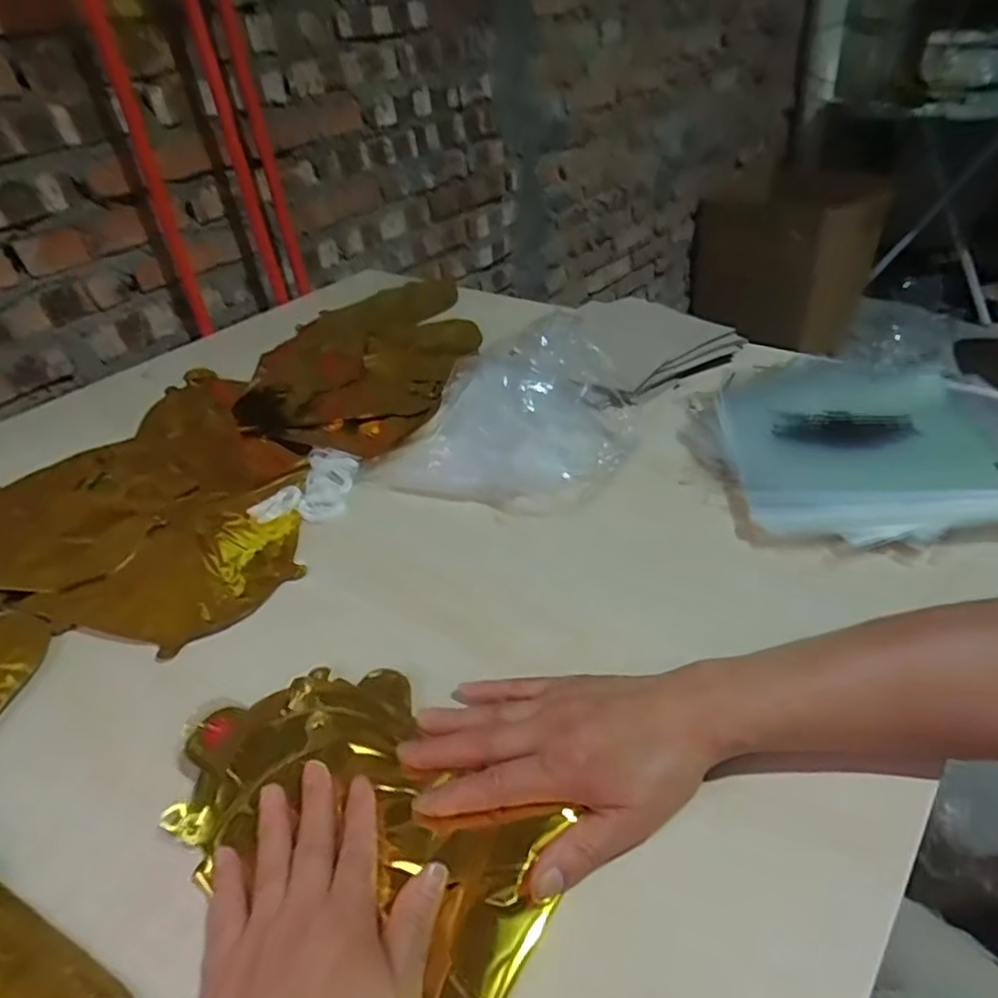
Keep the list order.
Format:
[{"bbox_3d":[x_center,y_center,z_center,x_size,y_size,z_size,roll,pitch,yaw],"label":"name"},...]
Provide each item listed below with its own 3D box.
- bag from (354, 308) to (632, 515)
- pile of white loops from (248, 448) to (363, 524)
[{"bbox_3d":[0.013,-0.095,0.608,0.225,0.091,0.208,8,40,21],"label":"bag"},{"bbox_3d":[-0.172,-0.013,0.596,0.073,0.010,0.104,10,41,21],"label":"pile of white loops"}]

